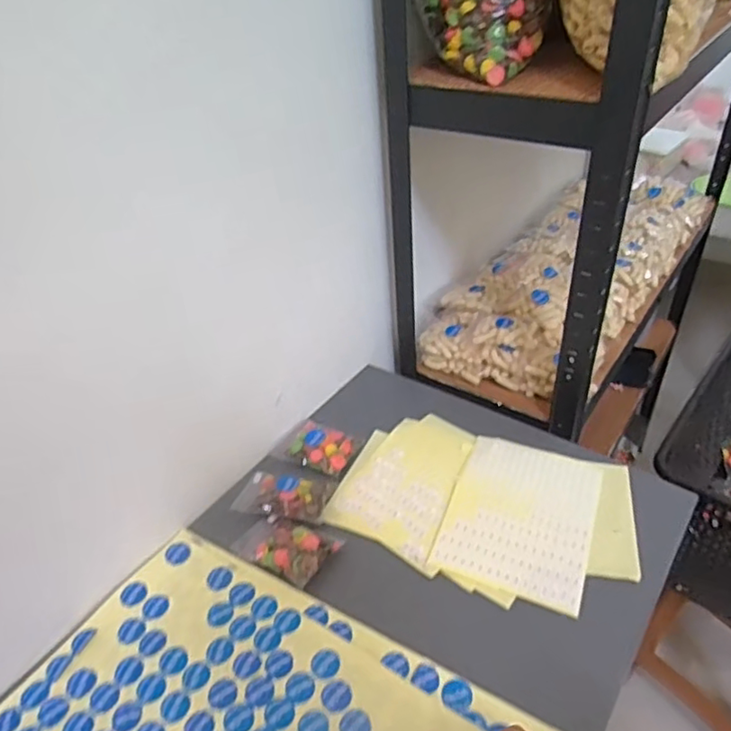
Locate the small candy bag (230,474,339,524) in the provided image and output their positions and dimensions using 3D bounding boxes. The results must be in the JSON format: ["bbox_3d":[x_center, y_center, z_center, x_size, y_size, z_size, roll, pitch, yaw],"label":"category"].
[{"bbox_3d":[-0.103,0.160,0.743,0.116,0.024,0.067,3,40,11],"label":"small candy bag"}]

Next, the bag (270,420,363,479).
[{"bbox_3d":[-0.068,0.104,0.802,0.108,0.030,0.067,14,43,24],"label":"bag"}]

